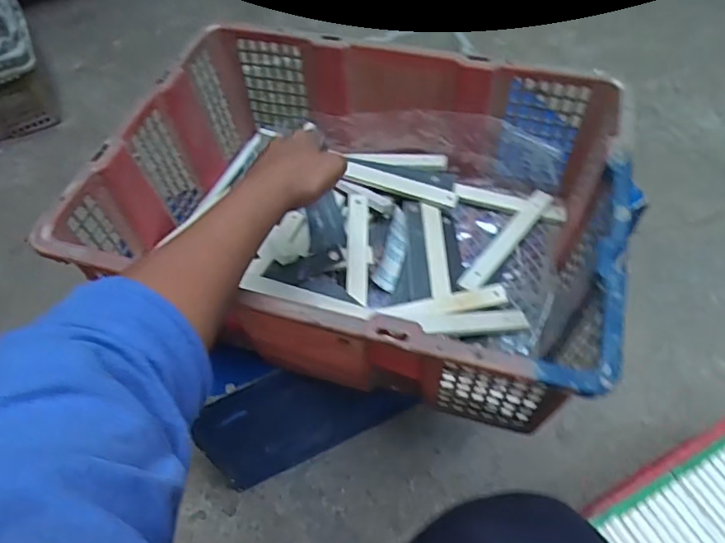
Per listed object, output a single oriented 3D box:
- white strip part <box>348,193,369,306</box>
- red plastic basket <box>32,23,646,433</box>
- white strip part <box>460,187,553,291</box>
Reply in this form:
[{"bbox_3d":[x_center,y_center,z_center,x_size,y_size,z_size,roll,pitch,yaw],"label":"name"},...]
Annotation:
[{"bbox_3d":[-0.004,-0.024,0.572,0.021,0.008,0.115,1,79,0],"label":"white strip part"},{"bbox_3d":[-0.002,-0.065,0.567,0.471,0.167,0.351,14,58,12],"label":"red plastic basket"},{"bbox_3d":[0.164,-0.037,0.617,0.026,0.011,0.169,34,64,22],"label":"white strip part"}]

